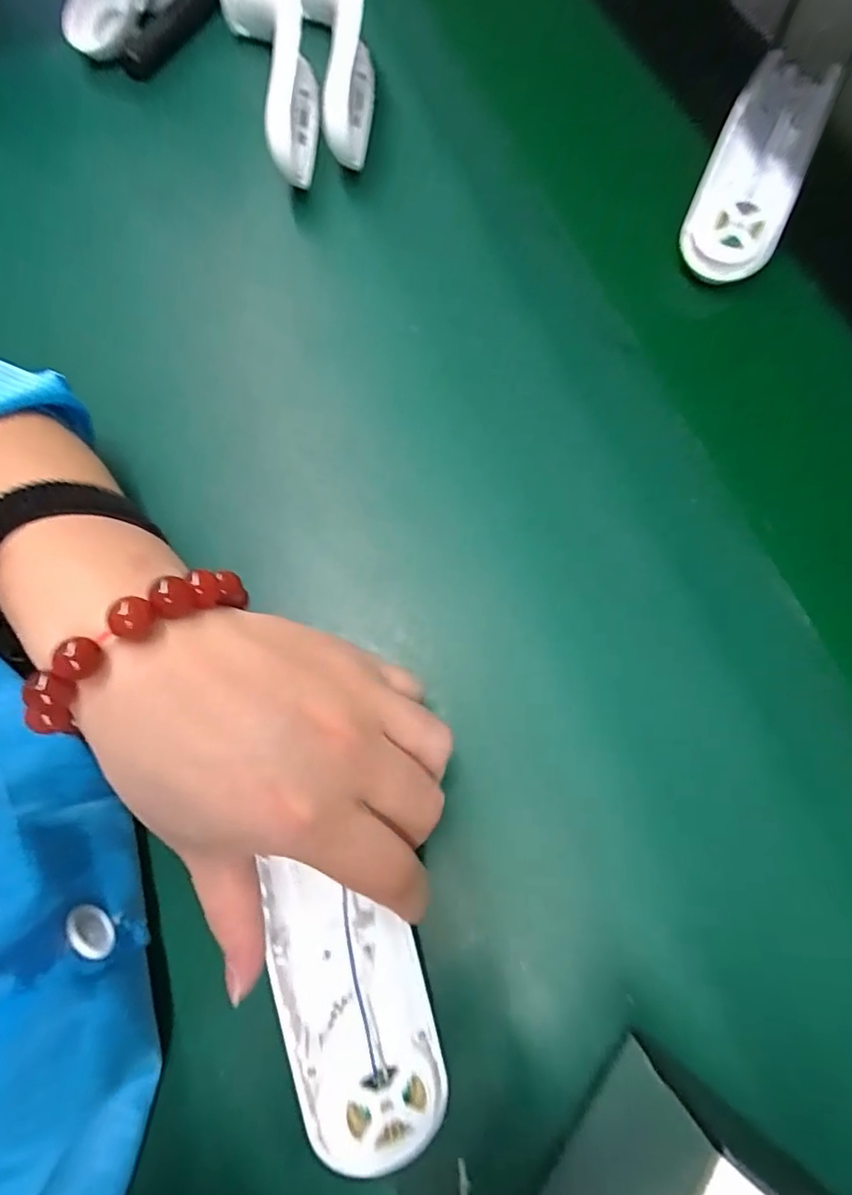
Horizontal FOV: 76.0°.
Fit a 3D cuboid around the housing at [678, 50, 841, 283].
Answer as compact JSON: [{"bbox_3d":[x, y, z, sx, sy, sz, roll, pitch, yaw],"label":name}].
[{"bbox_3d":[0.213,-0.278,0.349,0.058,0.039,0.168,22,73,10],"label":"housing"}]

